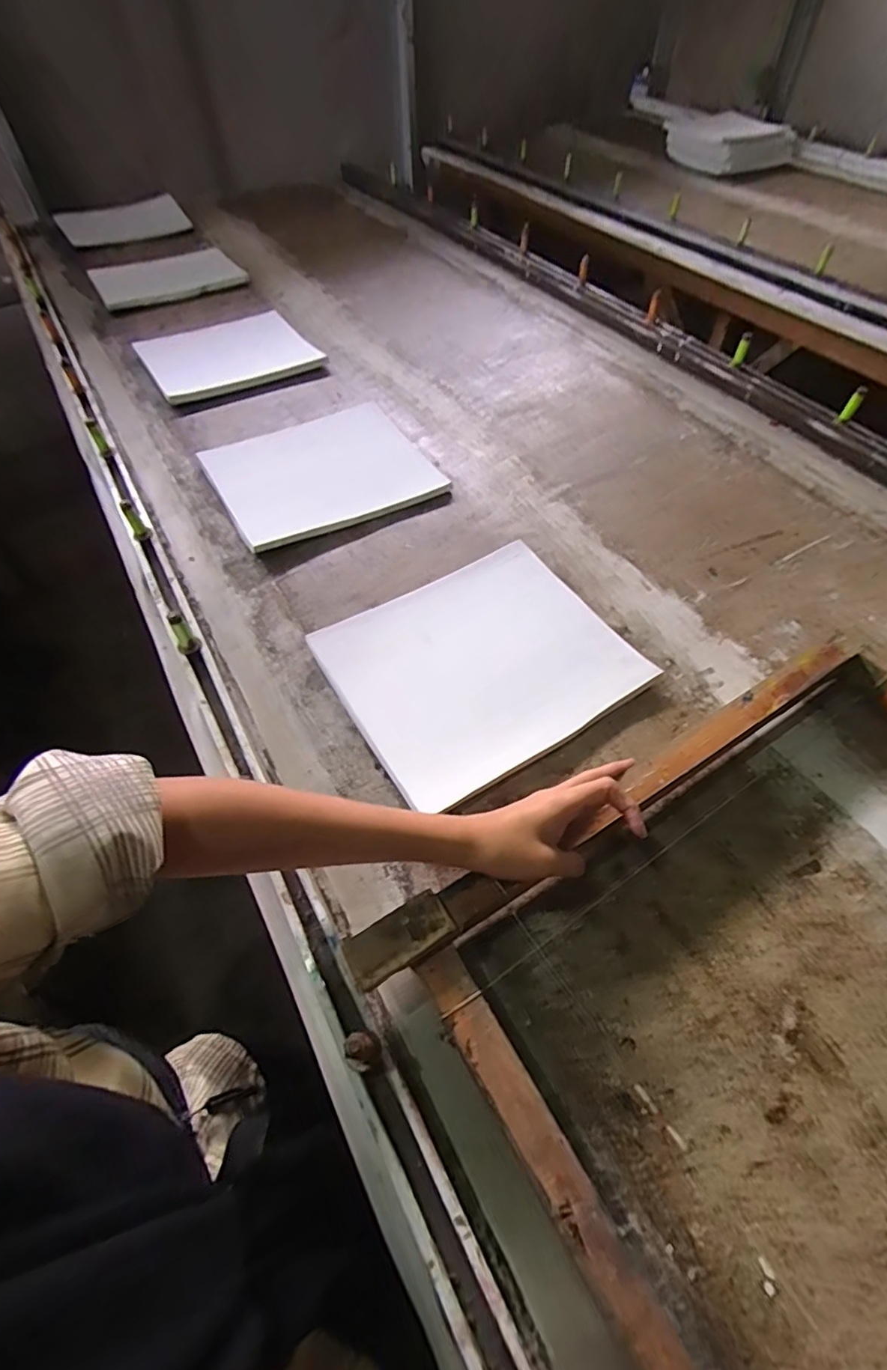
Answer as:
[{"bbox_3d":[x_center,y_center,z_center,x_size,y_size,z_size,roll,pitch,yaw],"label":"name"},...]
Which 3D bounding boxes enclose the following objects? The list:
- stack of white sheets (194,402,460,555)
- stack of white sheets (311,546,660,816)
[{"bbox_3d":[-0.164,-0.289,0.744,0.268,0.022,0.242,-27,58,-16],"label":"stack of white sheets"},{"bbox_3d":[0.034,-0.021,0.556,0.266,0.022,0.233,-30,59,-18],"label":"stack of white sheets"}]

